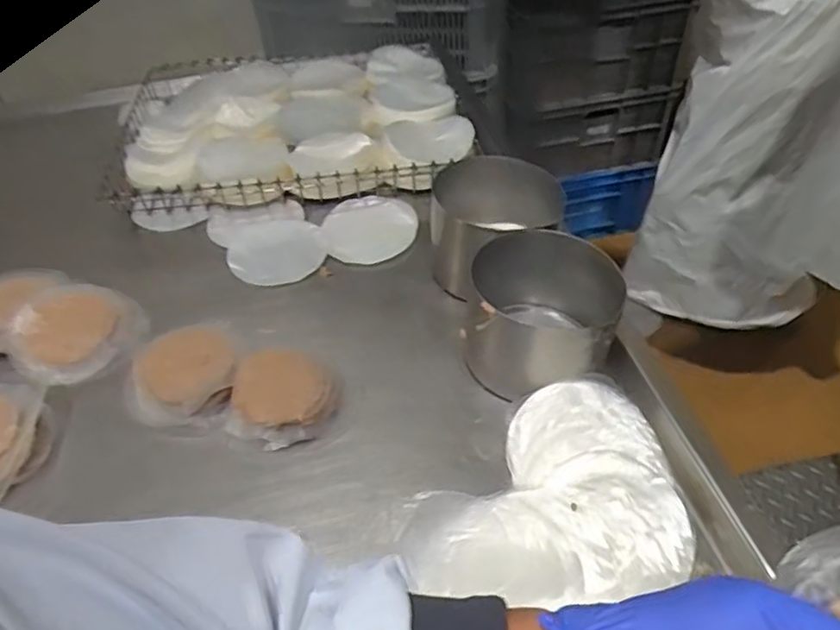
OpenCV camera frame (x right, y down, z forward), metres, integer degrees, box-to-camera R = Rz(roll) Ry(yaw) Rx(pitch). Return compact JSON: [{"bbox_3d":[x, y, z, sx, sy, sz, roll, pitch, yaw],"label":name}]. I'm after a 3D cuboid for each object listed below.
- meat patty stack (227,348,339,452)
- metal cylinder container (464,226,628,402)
[{"bbox_3d":[-0.131,0.078,0.614,0.093,0.037,0.102,13,48,18],"label":"meat patty stack"},{"bbox_3d":[0.118,-0.003,0.622,0.138,0.112,0.127,7,46,12],"label":"metal cylinder container"}]

